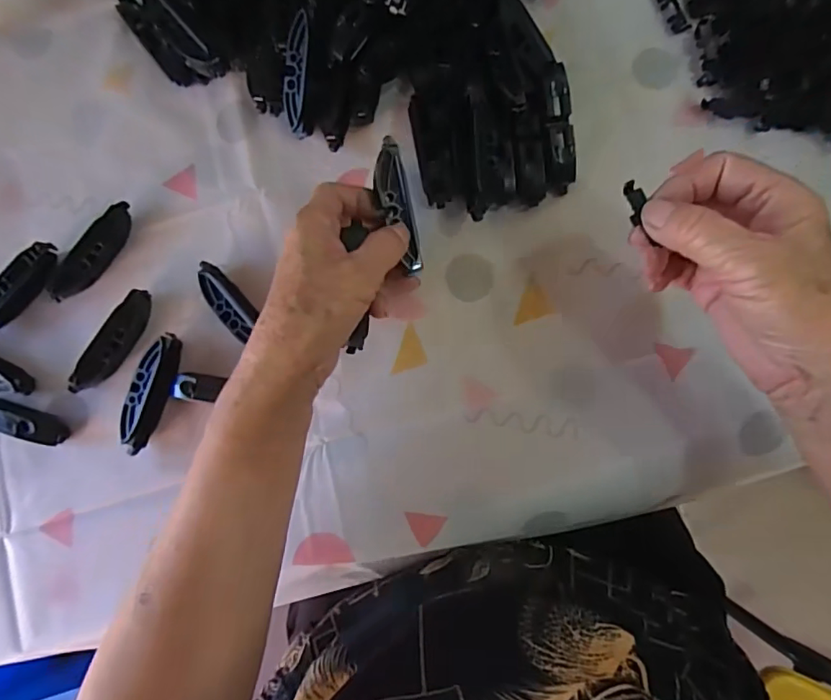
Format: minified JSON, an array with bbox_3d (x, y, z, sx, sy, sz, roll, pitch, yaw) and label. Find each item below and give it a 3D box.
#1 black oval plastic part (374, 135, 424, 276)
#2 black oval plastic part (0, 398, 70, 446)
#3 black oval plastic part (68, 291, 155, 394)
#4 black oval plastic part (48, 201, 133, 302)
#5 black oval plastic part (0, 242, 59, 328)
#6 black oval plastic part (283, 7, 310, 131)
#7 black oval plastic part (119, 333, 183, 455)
[{"bbox_3d":[-0.011,-0.088,0.330,0.019,0.018,0.083,-13,98,4],"label":"black oval plastic part"},{"bbox_3d":[-0.280,0.048,0.368,0.077,0.022,0.017,15,85,5],"label":"black oval plastic part"},{"bbox_3d":[-0.209,-0.004,0.367,0.021,0.019,0.080,31,87,6],"label":"black oval plastic part"},{"bbox_3d":[-0.229,-0.068,0.375,0.023,0.022,0.081,40,88,6],"label":"black oval plastic part"},{"bbox_3d":[-0.285,-0.041,0.376,0.022,0.017,0.080,40,88,6],"label":"black oval plastic part"},{"bbox_3d":[-0.081,-0.187,0.359,0.017,0.004,0.070,13,113,7],"label":"black oval plastic part"},{"bbox_3d":[-0.182,0.029,0.362,0.022,0.017,0.081,22,86,5],"label":"black oval plastic part"}]

